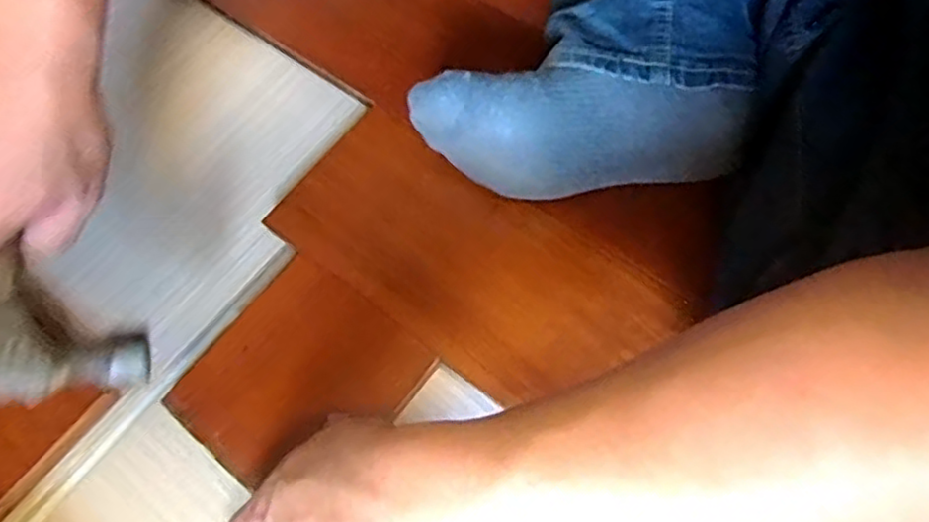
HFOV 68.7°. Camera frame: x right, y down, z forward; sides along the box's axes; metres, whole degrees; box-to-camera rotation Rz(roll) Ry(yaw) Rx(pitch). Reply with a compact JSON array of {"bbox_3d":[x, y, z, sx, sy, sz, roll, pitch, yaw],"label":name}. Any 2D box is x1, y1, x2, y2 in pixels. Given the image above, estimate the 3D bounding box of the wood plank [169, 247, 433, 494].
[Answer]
[{"bbox_3d":[-0.107,0.075,0.435,0.121,0.008,0.130,36,72,18],"label":"wood plank"}]

